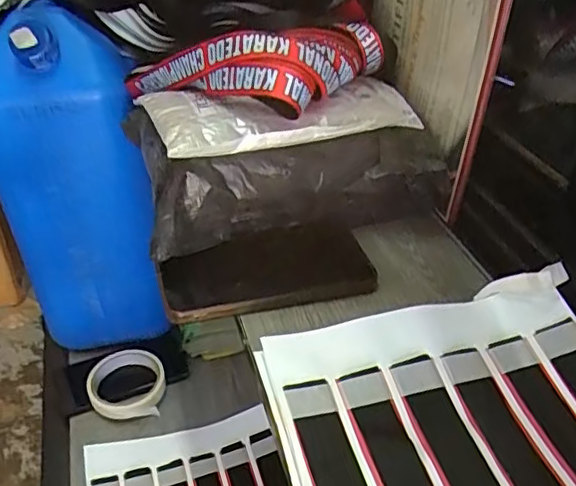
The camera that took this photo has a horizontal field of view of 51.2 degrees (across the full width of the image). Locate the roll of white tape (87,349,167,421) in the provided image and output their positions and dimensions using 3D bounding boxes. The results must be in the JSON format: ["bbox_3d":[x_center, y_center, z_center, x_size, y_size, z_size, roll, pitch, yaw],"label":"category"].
[{"bbox_3d":[-0.197,0.171,0.734,0.090,0.023,0.093,1,37,-1],"label":"roll of white tape"}]

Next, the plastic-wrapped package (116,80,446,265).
[{"bbox_3d":[-0.006,-0.085,0.523,0.245,0.097,0.158,-11,38,-16],"label":"plastic-wrapped package"}]

